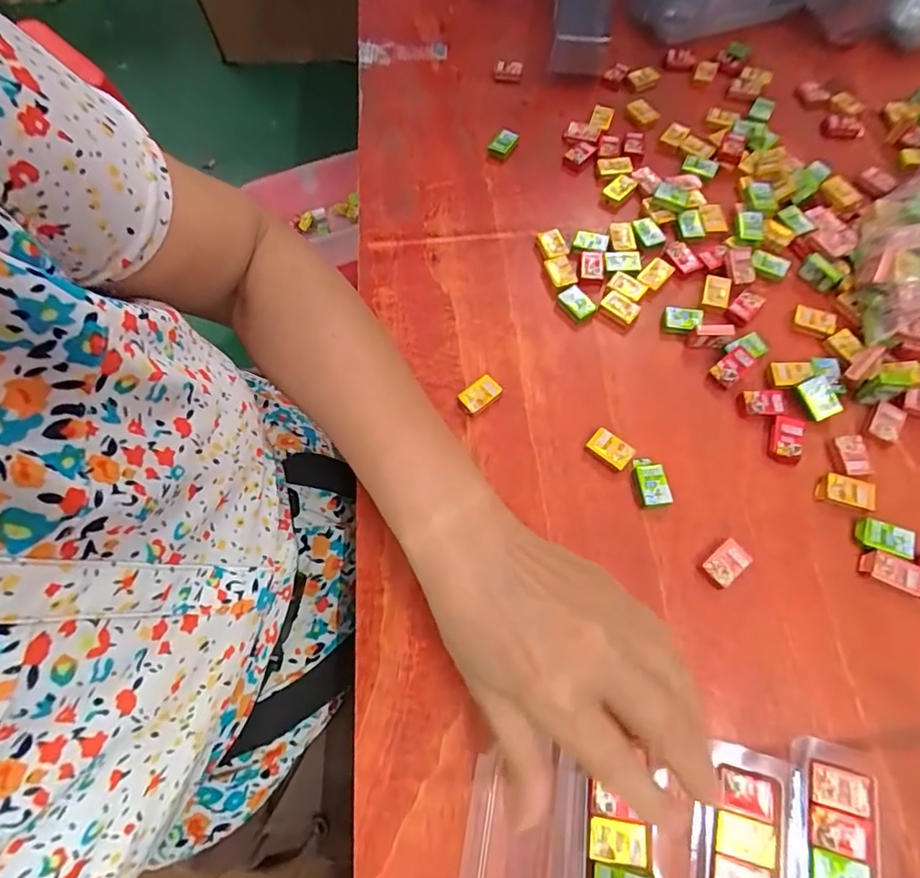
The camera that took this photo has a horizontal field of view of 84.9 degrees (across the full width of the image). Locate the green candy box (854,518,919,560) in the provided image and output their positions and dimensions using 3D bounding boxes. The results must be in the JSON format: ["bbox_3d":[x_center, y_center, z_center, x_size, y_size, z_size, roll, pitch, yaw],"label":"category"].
[{"bbox_3d":[0.237,0.055,0.279,0.029,0.005,0.017,17,69,9],"label":"green candy box"}]

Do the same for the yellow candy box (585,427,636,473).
[{"bbox_3d":[0.091,0.007,0.308,0.026,0.010,0.016,37,73,16],"label":"yellow candy box"}]

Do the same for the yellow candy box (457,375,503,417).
[{"bbox_3d":[0.012,-0.028,0.325,0.026,0.010,0.018,-39,71,-13],"label":"yellow candy box"}]

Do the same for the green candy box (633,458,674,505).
[{"bbox_3d":[0.114,0.026,0.300,0.017,0.010,0.030,-7,67,-1],"label":"green candy box"}]

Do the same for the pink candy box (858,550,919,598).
[{"bbox_3d":[0.236,0.072,0.273,0.030,0.005,0.016,24,70,12],"label":"pink candy box"}]

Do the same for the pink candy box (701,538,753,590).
[{"bbox_3d":[0.147,0.070,0.279,0.025,0.009,0.017,-36,70,-12],"label":"pink candy box"}]

